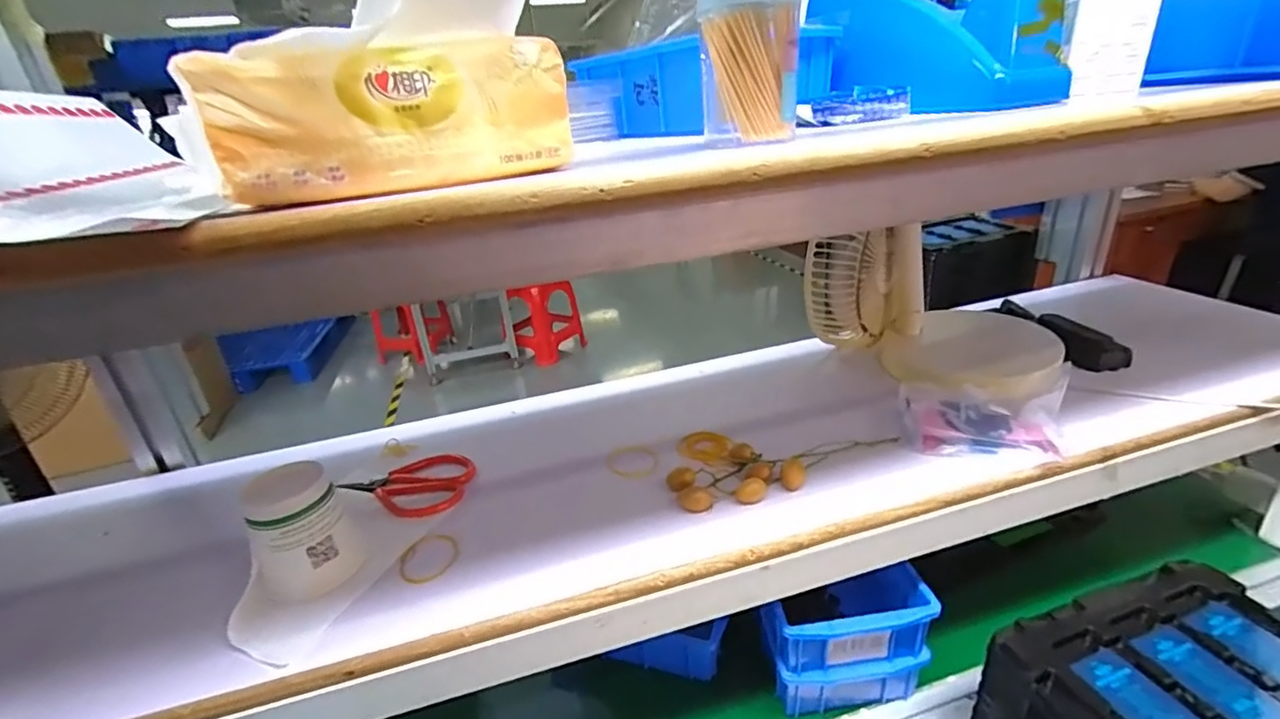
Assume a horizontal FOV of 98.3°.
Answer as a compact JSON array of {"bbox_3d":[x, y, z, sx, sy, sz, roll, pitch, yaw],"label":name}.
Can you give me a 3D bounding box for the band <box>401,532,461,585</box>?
[{"bbox_3d":[-0.157,0.147,0.411,0.042,0.005,0.044,-5,24,2],"label":"band"}]

